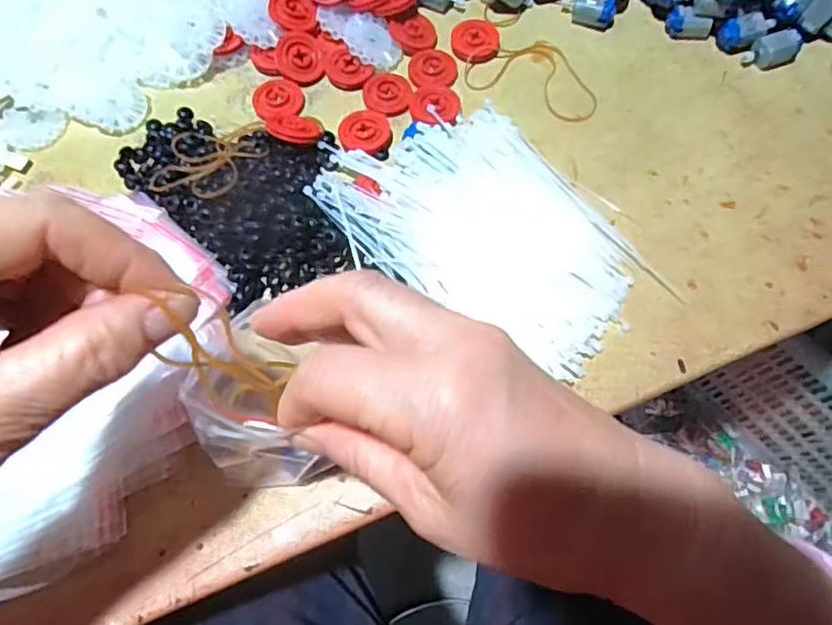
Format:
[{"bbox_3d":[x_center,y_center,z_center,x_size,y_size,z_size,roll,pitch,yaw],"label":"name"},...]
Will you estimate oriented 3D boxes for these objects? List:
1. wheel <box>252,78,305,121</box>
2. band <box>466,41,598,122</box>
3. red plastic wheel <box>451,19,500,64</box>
[{"bbox_3d":[-0.090,-0.140,0.388,0.032,0.006,0.030,0,72,-1],"label":"wheel"},{"bbox_3d":[0.081,-0.161,0.400,0.090,0.006,0.058,23,73,6],"label":"band"},{"bbox_3d":[0.041,-0.184,0.403,0.031,0.011,0.028,-7,72,-3],"label":"red plastic wheel"}]

